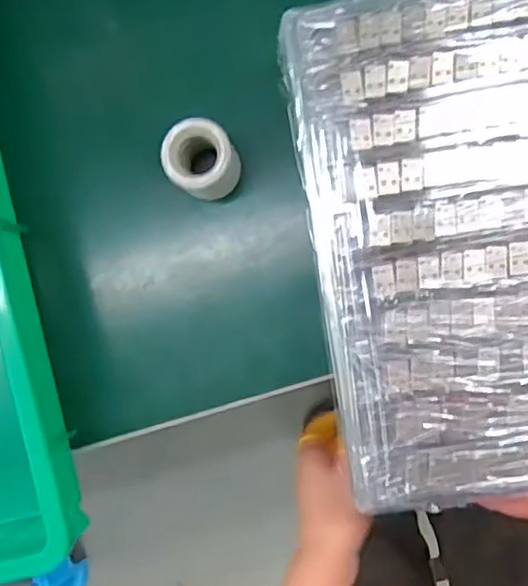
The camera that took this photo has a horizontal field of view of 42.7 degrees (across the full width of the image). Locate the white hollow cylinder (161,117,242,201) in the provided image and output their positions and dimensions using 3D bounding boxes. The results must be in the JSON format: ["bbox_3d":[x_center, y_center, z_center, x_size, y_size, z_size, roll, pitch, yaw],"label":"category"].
[{"bbox_3d":[-0.040,-0.086,0.444,0.042,0.058,0.043,0,90,5],"label":"white hollow cylinder"}]

